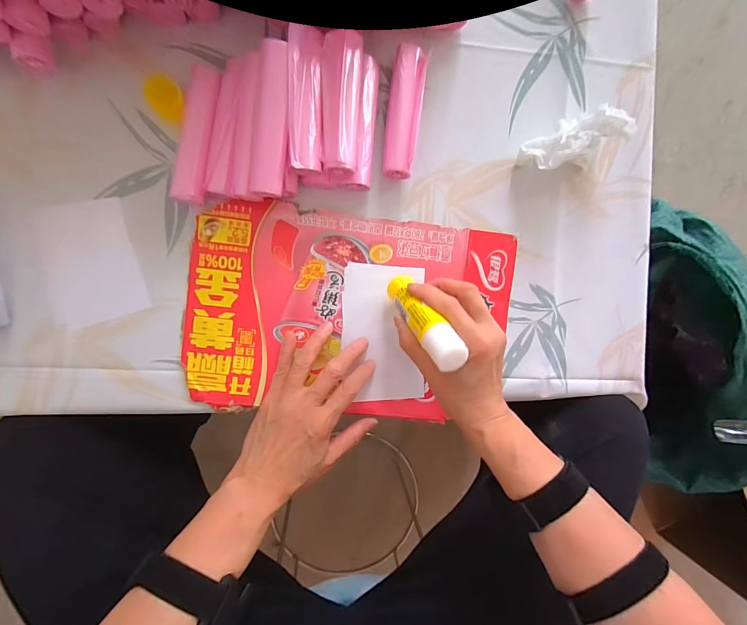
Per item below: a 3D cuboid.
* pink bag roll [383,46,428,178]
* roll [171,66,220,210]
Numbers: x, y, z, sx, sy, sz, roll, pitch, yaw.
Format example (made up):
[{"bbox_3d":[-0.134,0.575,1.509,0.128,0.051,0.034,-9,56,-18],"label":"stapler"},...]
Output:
[{"bbox_3d":[0.030,-0.194,0.353,0.033,0.021,0.123,5,92,-7],"label":"pink bag roll"},{"bbox_3d":[-0.161,-0.161,0.333,0.028,0.025,0.122,9,92,-7],"label":"roll"}]

